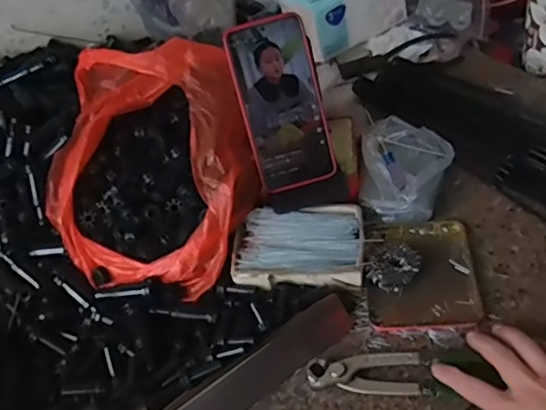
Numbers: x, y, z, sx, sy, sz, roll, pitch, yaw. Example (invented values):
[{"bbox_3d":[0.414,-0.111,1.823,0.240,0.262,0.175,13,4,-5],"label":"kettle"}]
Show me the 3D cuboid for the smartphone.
[{"bbox_3d":[0.010,-0.097,0.569,0.076,0.163,0.008,-16,15,-1],"label":"smartphone"}]

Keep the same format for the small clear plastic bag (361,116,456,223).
[{"bbox_3d":[0.138,-0.038,0.619,0.094,0.042,0.112,10,53,15],"label":"small clear plastic bag"}]

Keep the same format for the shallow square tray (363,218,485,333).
[{"bbox_3d":[0.141,0.065,0.560,0.101,0.017,0.121,-4,48,8],"label":"shallow square tray"}]

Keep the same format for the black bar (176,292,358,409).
[{"bbox_3d":[-0.049,0.172,0.501,0.284,0.015,0.037,-33,85,-19],"label":"black bar"}]

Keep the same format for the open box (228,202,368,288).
[{"bbox_3d":[0.025,0.039,0.576,0.125,0.022,0.083,-6,48,7],"label":"open box"}]

